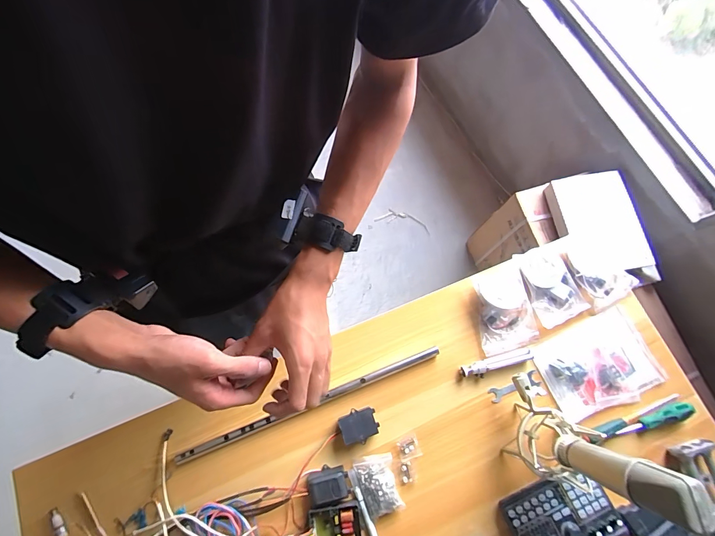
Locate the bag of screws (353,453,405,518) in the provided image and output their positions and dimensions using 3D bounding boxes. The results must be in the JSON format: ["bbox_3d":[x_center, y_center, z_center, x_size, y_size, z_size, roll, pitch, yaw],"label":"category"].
[{"bbox_3d":[0.035,0.370,0.576,0.065,0.020,0.086,-13,75,-6],"label":"bag of screws"}]

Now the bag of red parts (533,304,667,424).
[{"bbox_3d":[0.455,0.183,0.642,0.214,0.024,0.150,-22,76,-8],"label":"bag of red parts"}]

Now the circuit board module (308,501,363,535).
[{"bbox_3d":[-0.036,0.430,0.553,0.084,0.026,0.075,-10,75,-5],"label":"circuit board module"}]

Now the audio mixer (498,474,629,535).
[{"bbox_3d":[0.339,0.416,0.564,0.166,0.030,0.107,-22,76,-8],"label":"audio mixer"}]

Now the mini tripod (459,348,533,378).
[{"bbox_3d":[0.263,0.180,0.637,0.138,0.020,0.025,-15,75,-6],"label":"mini tripod"}]

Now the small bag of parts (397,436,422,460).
[{"bbox_3d":[0.092,0.321,0.601,0.034,0.007,0.033,-20,76,-8],"label":"small bag of parts"}]

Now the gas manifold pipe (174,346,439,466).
[{"bbox_3d":[-0.081,0.238,0.595,0.486,0.015,0.017,-21,75,-6],"label":"gas manifold pipe"}]

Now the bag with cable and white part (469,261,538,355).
[{"bbox_3d":[0.282,0.075,0.658,0.107,0.047,0.161,-12,75,-6],"label":"bag with cable and white part"}]

